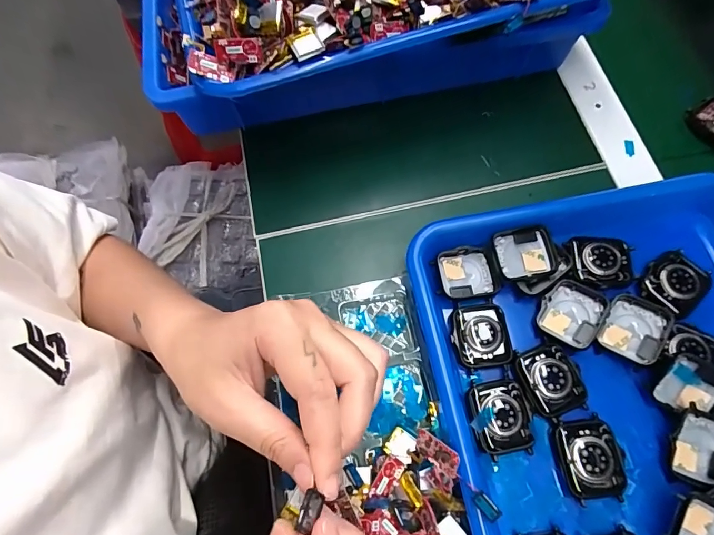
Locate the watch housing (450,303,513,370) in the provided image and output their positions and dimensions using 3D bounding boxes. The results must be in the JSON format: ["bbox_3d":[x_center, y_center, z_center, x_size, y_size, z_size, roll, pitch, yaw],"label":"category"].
[{"bbox_3d":[0.083,0.045,0.280,0.038,0.010,0.042,-6,69,-2],"label":"watch housing"}]

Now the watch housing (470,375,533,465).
[{"bbox_3d":[0.089,0.093,0.262,0.034,0.008,0.044,-7,69,-2],"label":"watch housing"}]

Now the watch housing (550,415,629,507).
[{"bbox_3d":[0.141,0.114,0.251,0.036,0.007,0.045,-7,69,-2],"label":"watch housing"}]

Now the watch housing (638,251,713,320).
[{"bbox_3d":[0.219,0.010,0.287,0.045,0.007,0.037,-42,75,-14],"label":"watch housing"}]

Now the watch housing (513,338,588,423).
[{"bbox_3d":[0.124,0.072,0.267,0.038,0.007,0.043,-21,71,-7],"label":"watch housing"}]

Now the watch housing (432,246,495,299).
[{"bbox_3d":[0.076,0.005,0.297,0.041,0.010,0.036,-10,70,-4],"label":"watch housing"}]

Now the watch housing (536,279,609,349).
[{"bbox_3d":[0.145,0.030,0.284,0.036,0.013,0.040,27,72,10],"label":"watch housing"}]

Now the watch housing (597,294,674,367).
[{"bbox_3d":[0.182,0.040,0.275,0.037,0.014,0.042,28,87,30],"label":"watch housing"}]

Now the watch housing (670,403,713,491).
[{"bbox_3d":[0.208,0.109,0.252,0.035,0.012,0.043,18,85,13],"label":"watch housing"}]

